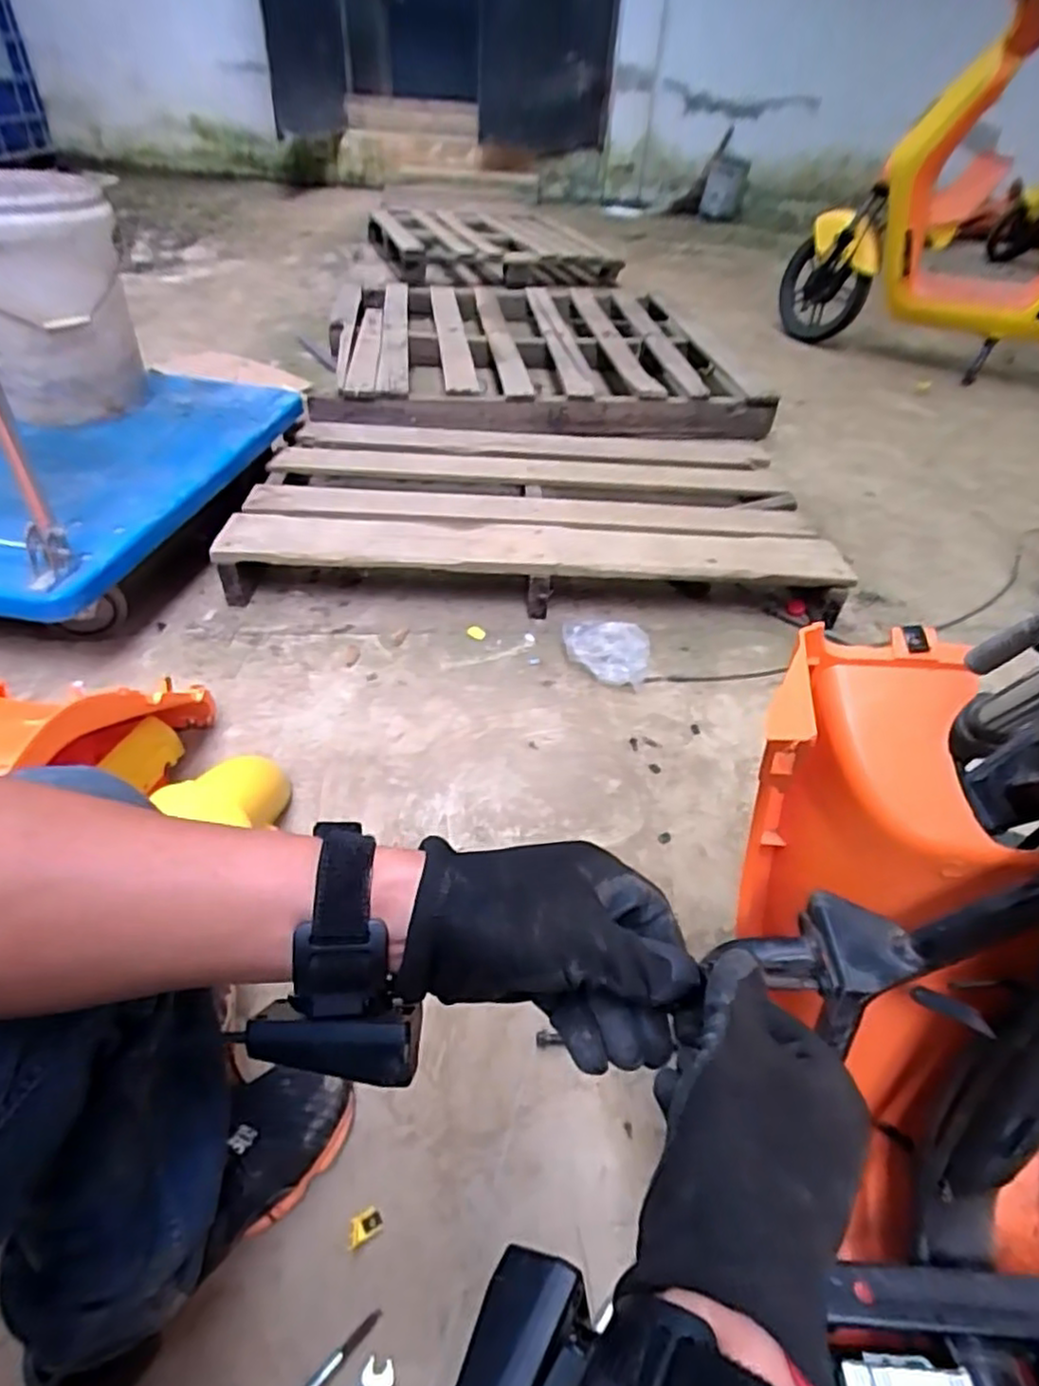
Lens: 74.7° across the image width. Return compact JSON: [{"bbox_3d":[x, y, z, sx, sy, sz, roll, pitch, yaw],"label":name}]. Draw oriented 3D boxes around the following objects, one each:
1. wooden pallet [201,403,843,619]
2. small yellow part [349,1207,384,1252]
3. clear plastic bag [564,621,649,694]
[{"bbox_3d":[0.063,-0.482,1.548,1.201,0.124,0.953,3,43,-2],"label":"wooden pallet"},{"bbox_3d":[-0.132,0.456,0.580,0.030,0.004,0.021,-16,47,-21],"label":"small yellow part"},{"bbox_3d":[0.144,-0.073,1.168,0.159,0.042,0.139,17,44,13],"label":"clear plastic bag"}]

